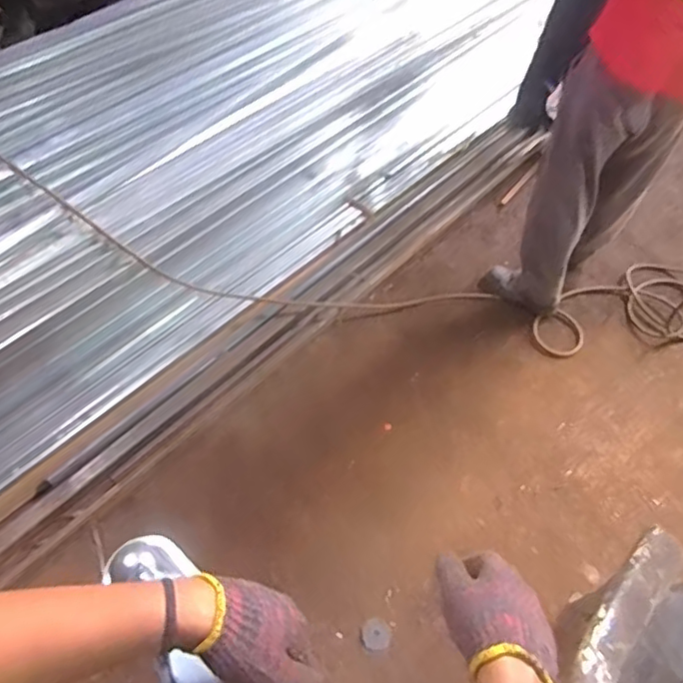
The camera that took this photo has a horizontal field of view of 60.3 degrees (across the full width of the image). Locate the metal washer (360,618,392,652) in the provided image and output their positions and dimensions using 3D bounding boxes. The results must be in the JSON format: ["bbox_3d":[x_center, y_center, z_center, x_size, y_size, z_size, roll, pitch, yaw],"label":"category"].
[{"bbox_3d":[0.085,0.717,1.438,0.072,0.005,0.078,-2,38,2],"label":"metal washer"}]

